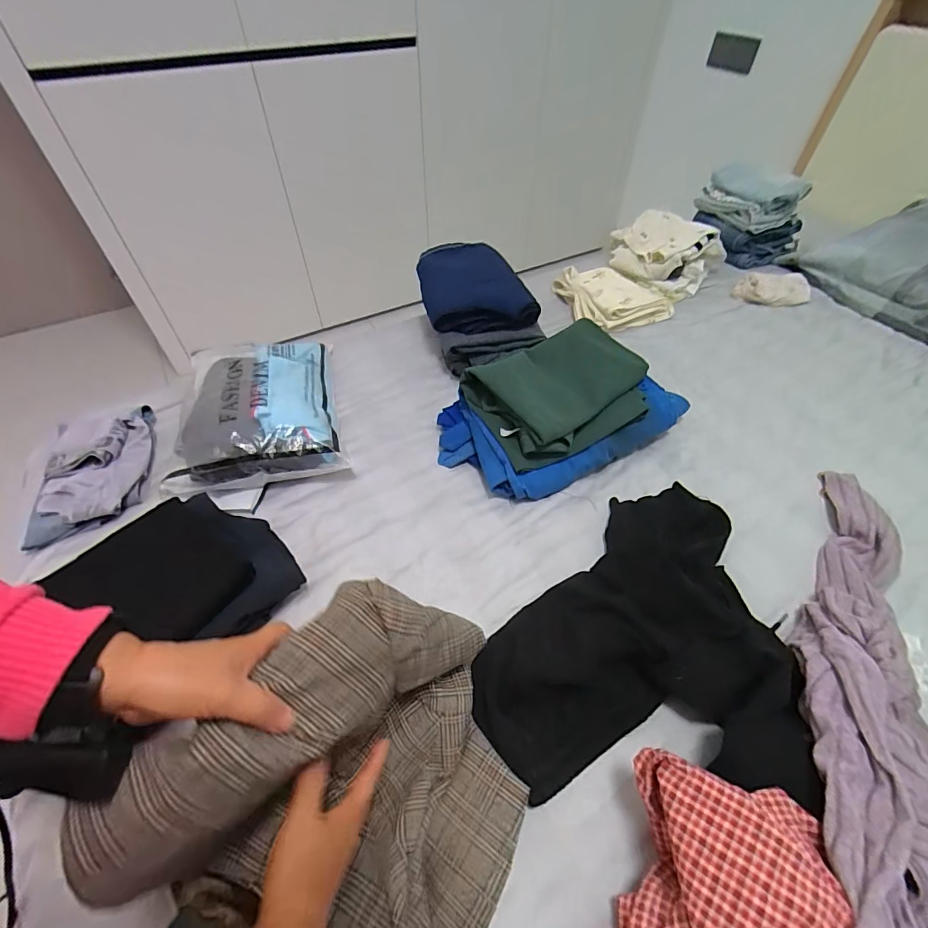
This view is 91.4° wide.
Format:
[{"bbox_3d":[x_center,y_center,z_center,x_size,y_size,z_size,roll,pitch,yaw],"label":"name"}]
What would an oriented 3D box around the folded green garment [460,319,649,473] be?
[{"bbox_3d":[0.155,-0.121,0.717,0.281,0.059,0.206,-23,54,-18],"label":"folded green garment"}]

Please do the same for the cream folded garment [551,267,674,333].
[{"bbox_3d":[0.318,-0.371,1.009,0.198,0.040,0.211,-15,53,-14],"label":"cream folded garment"}]

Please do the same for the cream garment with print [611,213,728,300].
[{"bbox_3d":[0.454,-0.498,1.061,0.238,0.115,0.184,34,57,24],"label":"cream garment with print"}]

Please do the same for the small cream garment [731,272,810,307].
[{"bbox_3d":[0.725,-0.407,1.055,0.184,0.034,0.110,-9,51,-9],"label":"small cream garment"}]

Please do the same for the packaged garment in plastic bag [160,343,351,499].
[{"bbox_3d":[-0.329,-0.093,0.730,0.237,0.083,0.313,-11,52,-11],"label":"packaged garment in plastic bag"}]

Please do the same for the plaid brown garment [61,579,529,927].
[{"bbox_3d":[-0.072,0.259,0.372,0.245,0.174,0.284,29,55,21],"label":"plaid brown garment"}]

